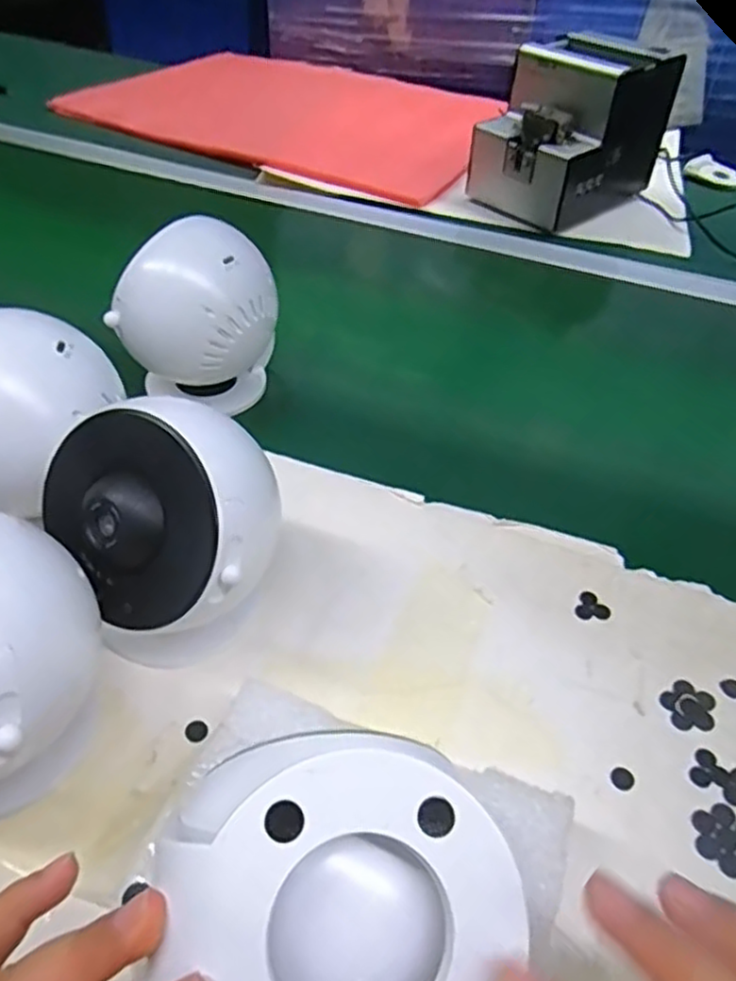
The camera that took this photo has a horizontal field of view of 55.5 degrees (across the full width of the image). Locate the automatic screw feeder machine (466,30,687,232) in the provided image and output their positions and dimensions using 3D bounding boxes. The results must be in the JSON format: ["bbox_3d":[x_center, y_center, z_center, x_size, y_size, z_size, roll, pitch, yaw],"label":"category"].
[{"bbox_3d":[0.222,-0.392,0.761,0.182,0.145,0.127,-33,56,-31],"label":"automatic screw feeder machine"}]

